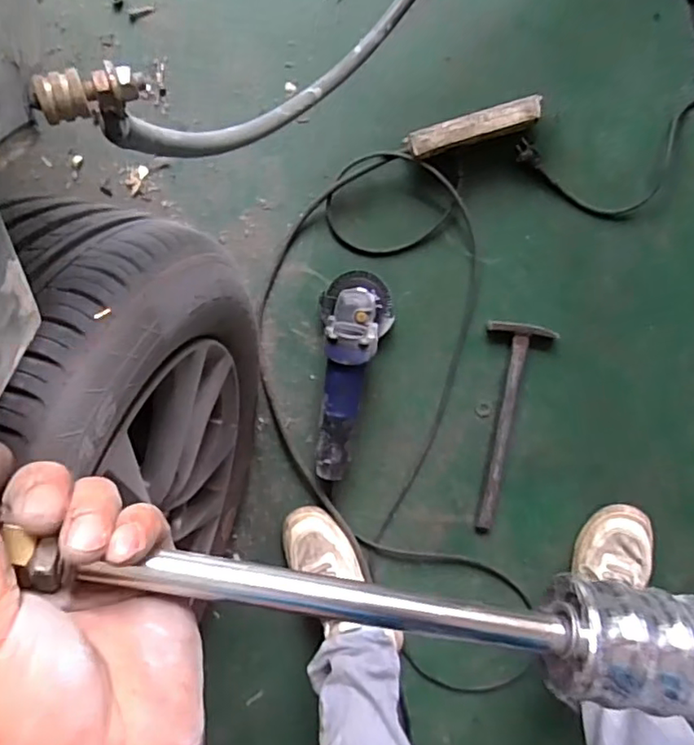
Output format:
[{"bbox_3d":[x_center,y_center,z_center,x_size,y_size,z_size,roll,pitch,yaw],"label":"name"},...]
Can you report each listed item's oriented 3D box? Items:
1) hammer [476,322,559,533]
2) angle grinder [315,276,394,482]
[{"bbox_3d":[0.226,0.085,0.841,0.087,0.025,0.307,8,98,2],"label":"hammer"},{"bbox_3d":[0.010,0.009,0.817,0.102,0.099,0.293,2,97,2],"label":"angle grinder"}]

